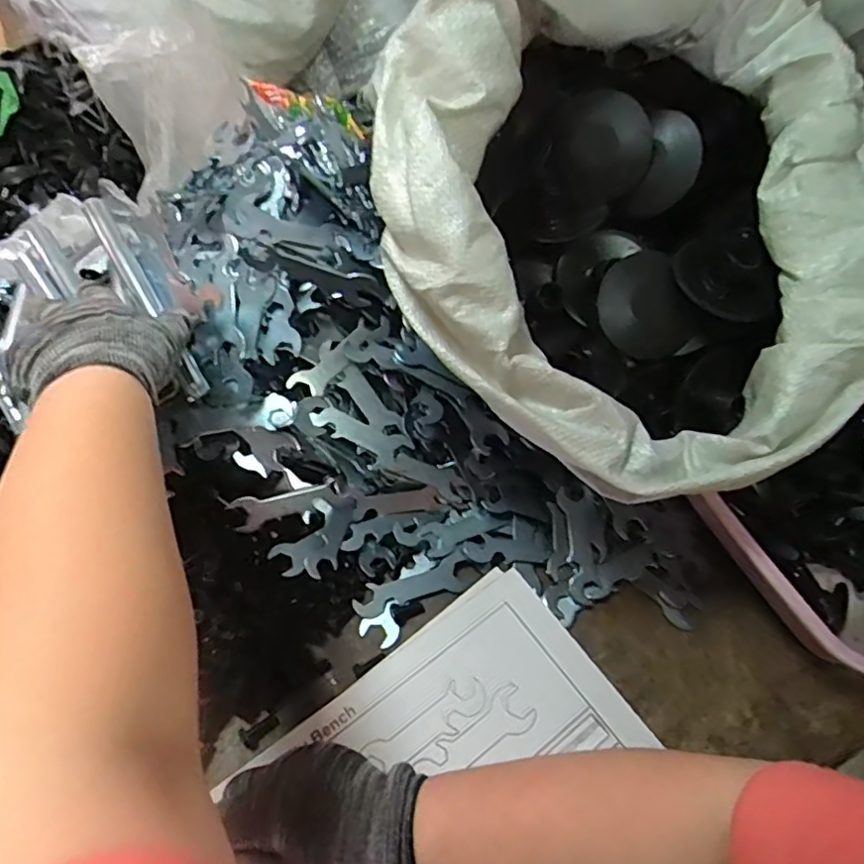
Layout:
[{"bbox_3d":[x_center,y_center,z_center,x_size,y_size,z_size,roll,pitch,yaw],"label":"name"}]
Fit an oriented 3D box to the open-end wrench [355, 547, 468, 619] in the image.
[{"bbox_3d":[-0.015,0.121,0.470,0.093,0.010,0.027,-18,59,-10],"label":"open-end wrench"}]

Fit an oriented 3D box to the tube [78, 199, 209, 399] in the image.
[{"bbox_3d":[-0.202,-0.097,0.422,0.016,0.012,0.177,-30,76,-17],"label":"tube"}]

